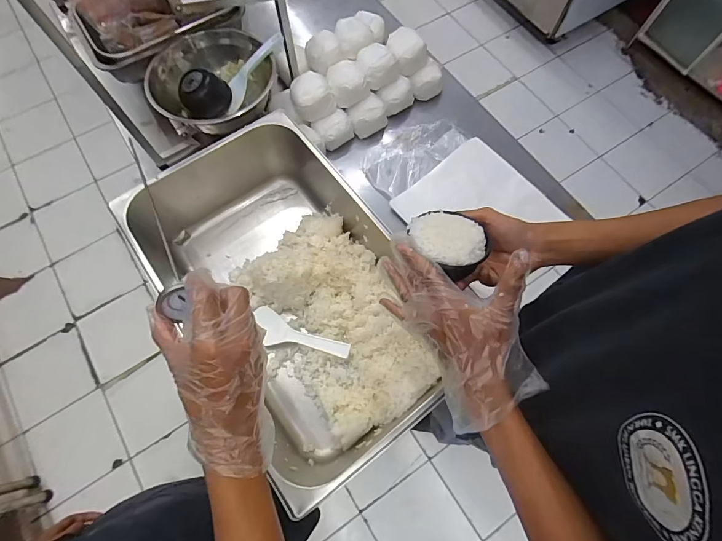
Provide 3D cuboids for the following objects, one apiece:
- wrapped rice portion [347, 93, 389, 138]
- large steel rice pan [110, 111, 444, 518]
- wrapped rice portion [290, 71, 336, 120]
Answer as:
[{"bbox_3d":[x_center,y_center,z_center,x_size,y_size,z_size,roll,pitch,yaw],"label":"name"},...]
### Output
[{"bbox_3d":[0.015,-0.323,0.768,0.078,0.043,0.054,-37,74,-13],"label":"wrapped rice portion"},{"bbox_3d":[-0.109,0.021,0.606,0.309,0.152,0.537,-35,73,-13],"label":"large steel rice pan"},{"bbox_3d":[-0.097,-0.350,0.739,0.080,0.055,0.078,0,69,0],"label":"wrapped rice portion"}]

